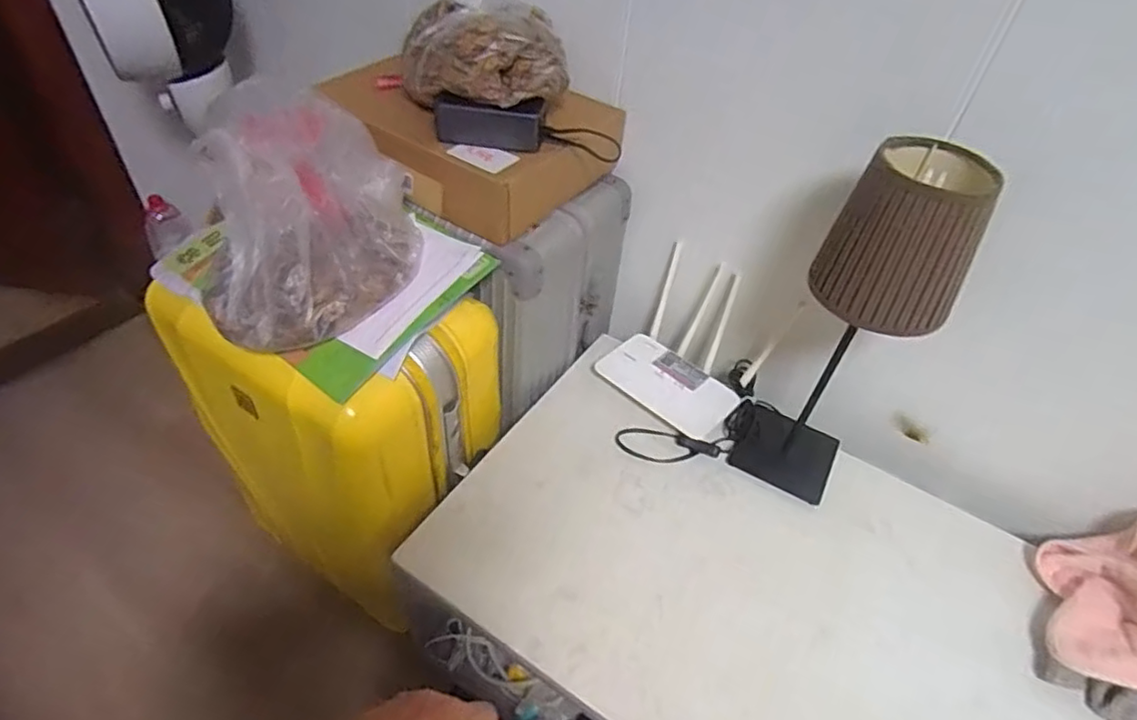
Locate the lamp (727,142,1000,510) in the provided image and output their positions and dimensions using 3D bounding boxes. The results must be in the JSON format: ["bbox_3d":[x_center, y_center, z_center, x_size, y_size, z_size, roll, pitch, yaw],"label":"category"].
[{"bbox_3d":[0.328,-0.016,0.742,0.130,0.457,0.120,27,49,20],"label":"lamp"}]

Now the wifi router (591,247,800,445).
[{"bbox_3d":[0.190,-0.037,0.936,0.203,0.145,0.219,32,51,23],"label":"wifi router"}]

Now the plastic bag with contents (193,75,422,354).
[{"bbox_3d":[-0.288,-0.165,0.708,0.208,0.152,0.259,-6,47,-11],"label":"plastic bag with contents"}]

